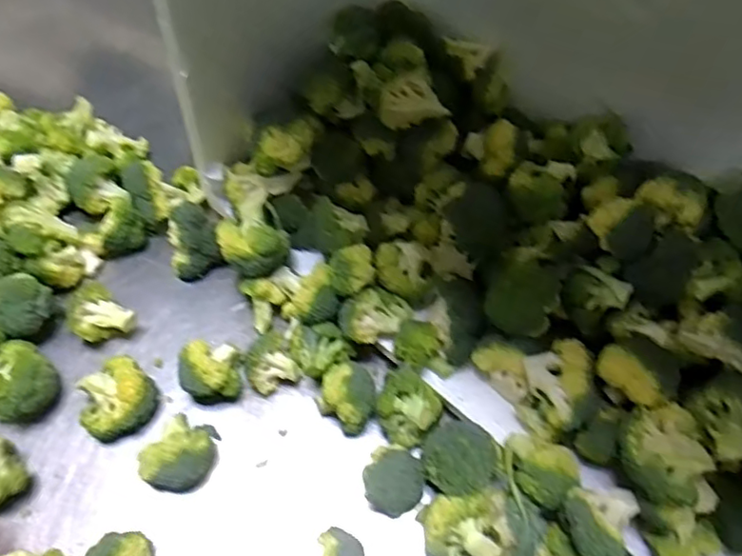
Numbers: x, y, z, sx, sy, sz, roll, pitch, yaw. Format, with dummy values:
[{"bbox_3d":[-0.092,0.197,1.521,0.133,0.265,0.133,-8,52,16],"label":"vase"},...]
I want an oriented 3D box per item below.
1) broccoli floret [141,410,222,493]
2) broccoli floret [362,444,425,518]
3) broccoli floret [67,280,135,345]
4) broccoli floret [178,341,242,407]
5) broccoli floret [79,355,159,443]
[{"bbox_3d":[-0.144,0.131,0.451,0.049,0.040,0.060,18,61,6],"label":"broccoli floret"},{"bbox_3d":[0.015,0.152,0.448,0.044,0.047,0.046,2,61,-3],"label":"broccoli floret"},{"bbox_3d":[-0.224,0.035,0.498,0.048,0.039,0.041,37,65,16],"label":"broccoli floret"},{"bbox_3d":[-0.128,0.075,0.479,0.044,0.042,0.042,2,61,-3],"label":"broccoli floret"},{"bbox_3d":[-0.199,0.095,0.470,0.056,0.036,0.054,2,61,-3],"label":"broccoli floret"}]

